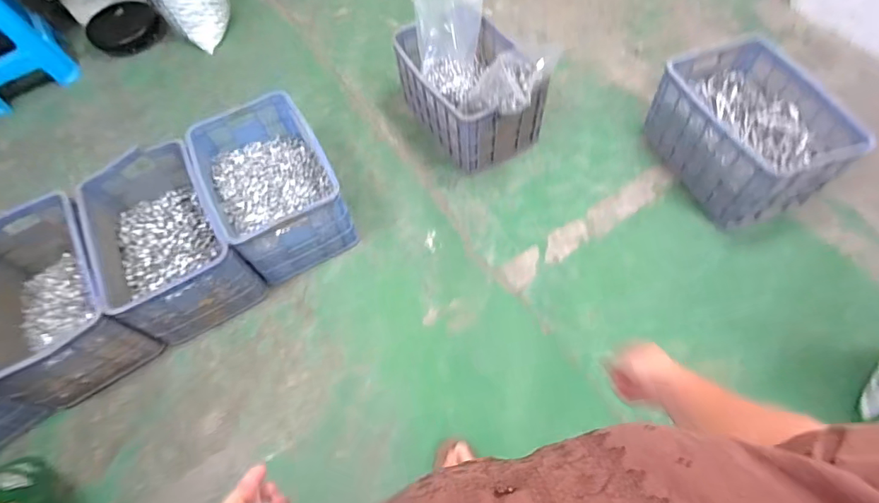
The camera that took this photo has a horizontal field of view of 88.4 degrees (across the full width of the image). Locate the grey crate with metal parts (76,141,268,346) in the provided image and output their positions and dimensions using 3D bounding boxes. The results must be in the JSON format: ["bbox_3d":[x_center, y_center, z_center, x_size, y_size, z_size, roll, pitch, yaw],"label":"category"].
[{"bbox_3d":[-0.898,-0.044,1.498,0.392,0.280,0.598,-30,64,-13],"label":"grey crate with metal parts"}]

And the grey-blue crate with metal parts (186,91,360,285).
[{"bbox_3d":[-0.580,-0.240,1.565,0.364,0.292,0.610,-29,64,-13],"label":"grey-blue crate with metal parts"}]

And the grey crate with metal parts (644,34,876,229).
[{"bbox_3d":[1.035,-0.421,1.546,0.417,0.286,0.567,-19,62,-8],"label":"grey crate with metal parts"}]

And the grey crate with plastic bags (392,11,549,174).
[{"bbox_3d":[0.109,-0.617,1.675,0.361,0.363,0.543,-26,63,-11],"label":"grey crate with plastic bags"}]

